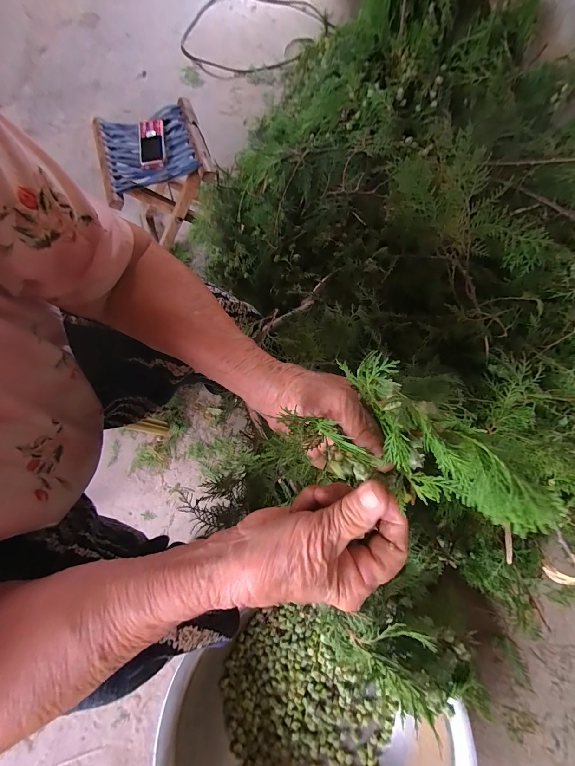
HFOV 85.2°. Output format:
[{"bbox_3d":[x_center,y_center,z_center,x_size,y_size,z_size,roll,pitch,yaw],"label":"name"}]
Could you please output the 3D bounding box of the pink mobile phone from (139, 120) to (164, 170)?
[{"bbox_3d":[-0.302,-0.524,0.690,0.057,0.012,0.118,-4,82,7],"label":"pink mobile phone"}]

